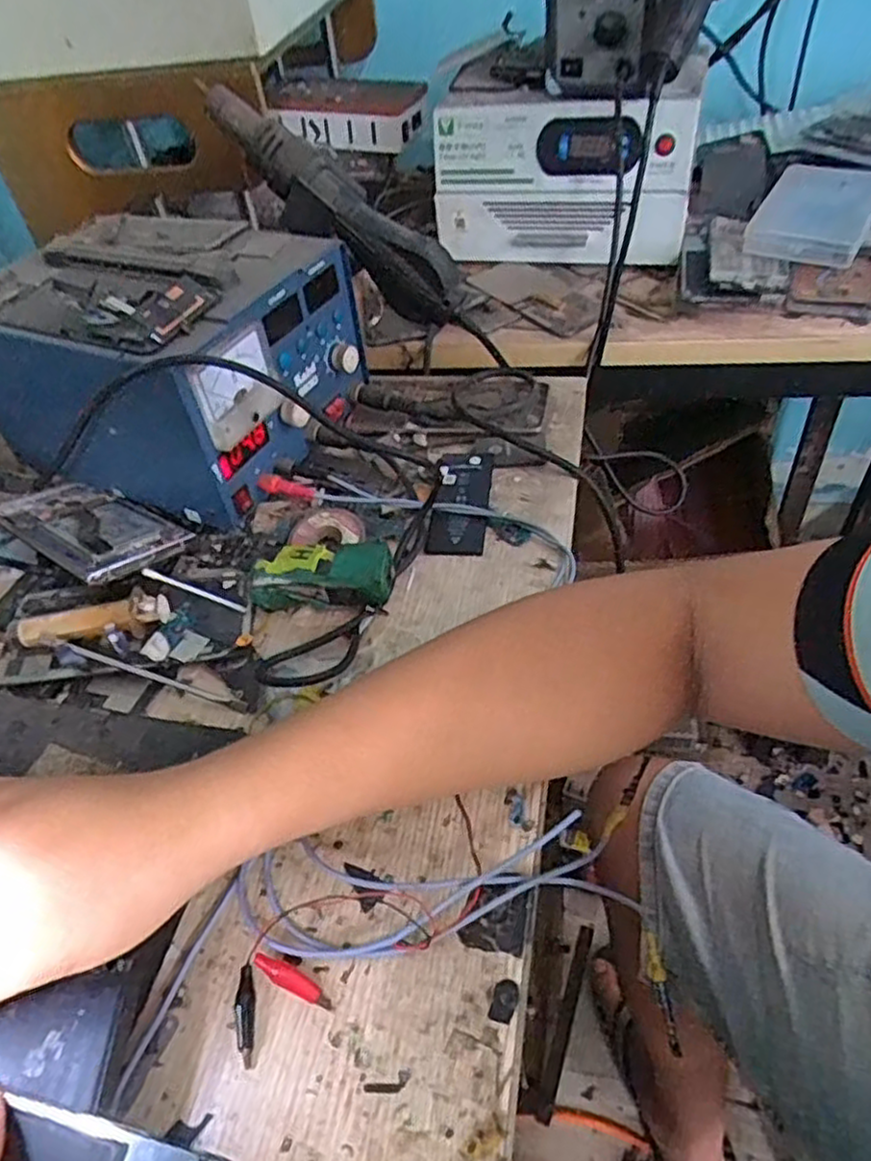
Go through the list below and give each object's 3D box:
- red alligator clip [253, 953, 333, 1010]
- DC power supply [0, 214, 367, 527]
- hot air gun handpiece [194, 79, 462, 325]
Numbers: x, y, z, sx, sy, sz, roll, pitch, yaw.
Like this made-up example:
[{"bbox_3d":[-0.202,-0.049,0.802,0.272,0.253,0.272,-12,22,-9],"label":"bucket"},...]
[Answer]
[{"bbox_3d":[-0.061,0.172,0.312,0.038,0.005,0.009,18,52,23],"label":"red alligator clip"},{"bbox_3d":[-0.192,-0.167,0.534,0.239,0.141,0.189,13,51,19],"label":"DC power supply"},{"bbox_3d":[-0.080,-0.281,0.539,0.235,0.066,0.034,40,55,-8],"label":"hot air gun handpiece"}]

